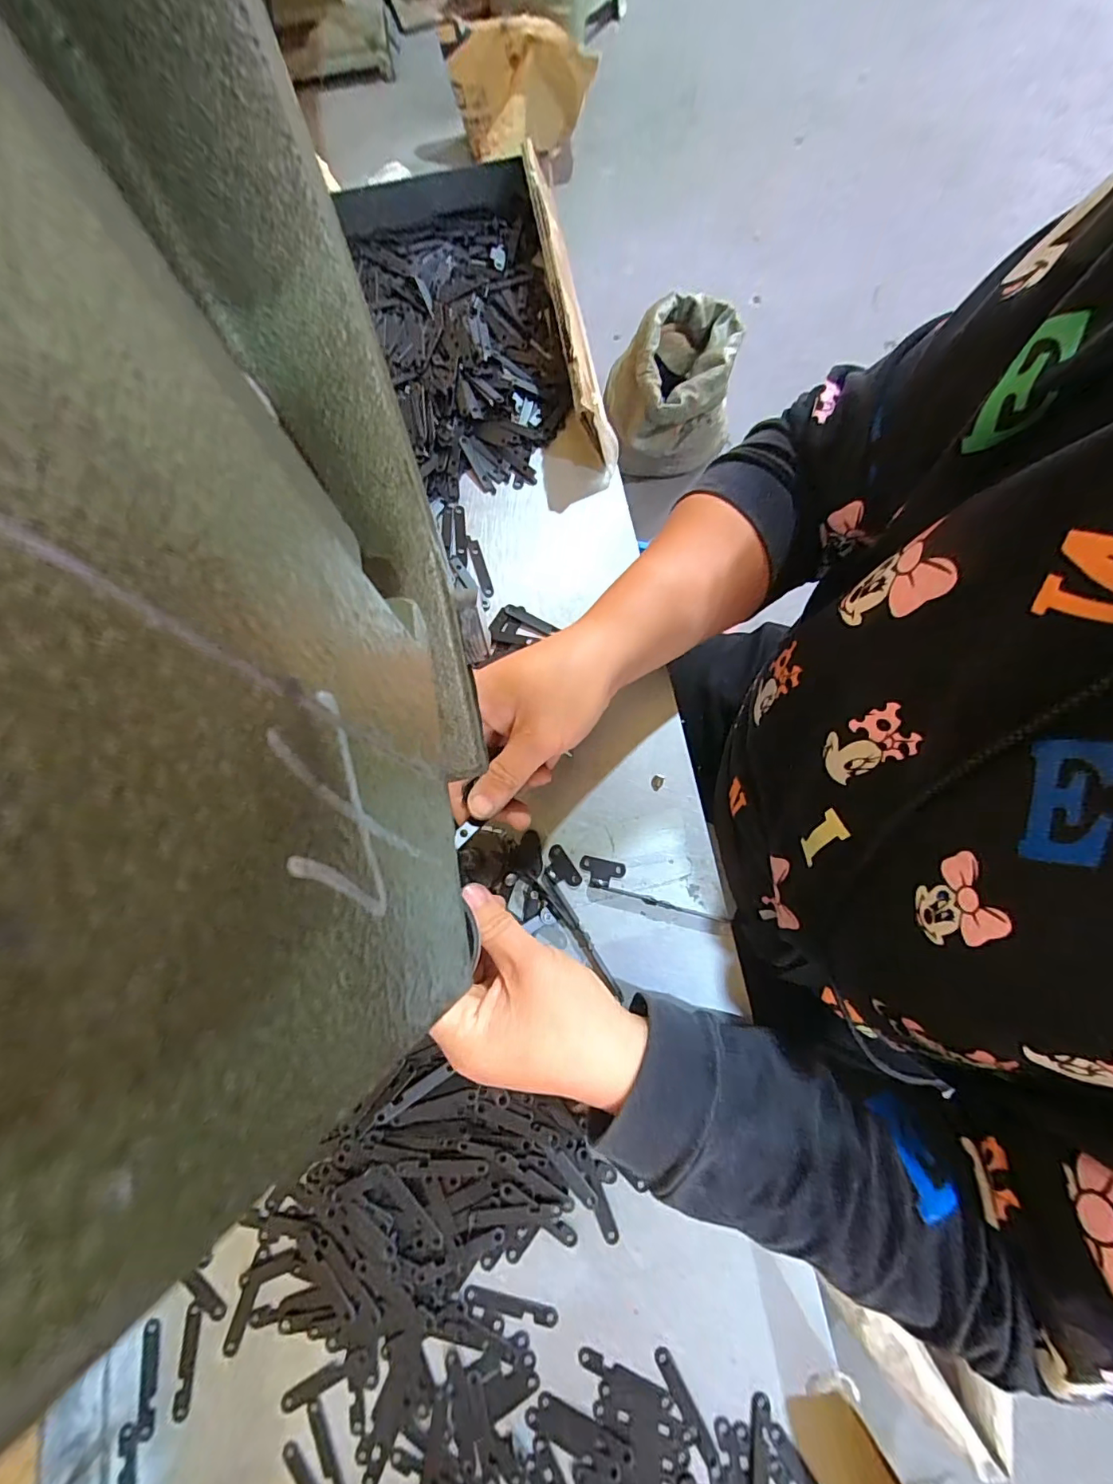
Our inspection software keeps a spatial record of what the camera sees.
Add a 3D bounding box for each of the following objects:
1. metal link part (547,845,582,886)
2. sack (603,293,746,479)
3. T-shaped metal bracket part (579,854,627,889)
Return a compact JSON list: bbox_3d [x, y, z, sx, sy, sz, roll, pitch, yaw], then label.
[{"bbox_3d":[0.003,0.082,0.340,0.017,0.004,0.029,-35,77,-7],"label":"metal link part"},{"bbox_3d":[0.260,-0.794,1.220,0.321,0.311,0.248,1,76,3],"label":"sack"},{"bbox_3d":[0.029,0.085,0.339,0.029,0.004,0.019,13,76,5],"label":"T-shaped metal bracket part"}]

